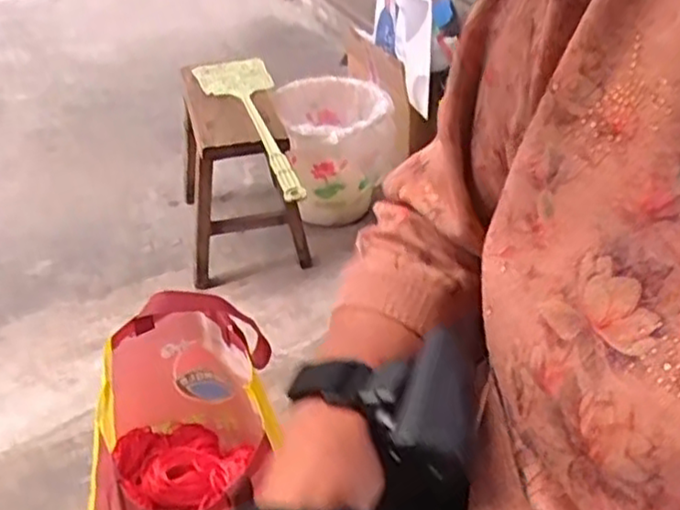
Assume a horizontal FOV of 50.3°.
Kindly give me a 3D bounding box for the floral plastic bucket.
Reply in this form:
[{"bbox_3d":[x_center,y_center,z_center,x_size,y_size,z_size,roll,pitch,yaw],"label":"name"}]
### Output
[{"bbox_3d":[-0.004,-0.182,1.384,0.207,0.246,0.187,-9,40,-9],"label":"floral plastic bucket"}]

